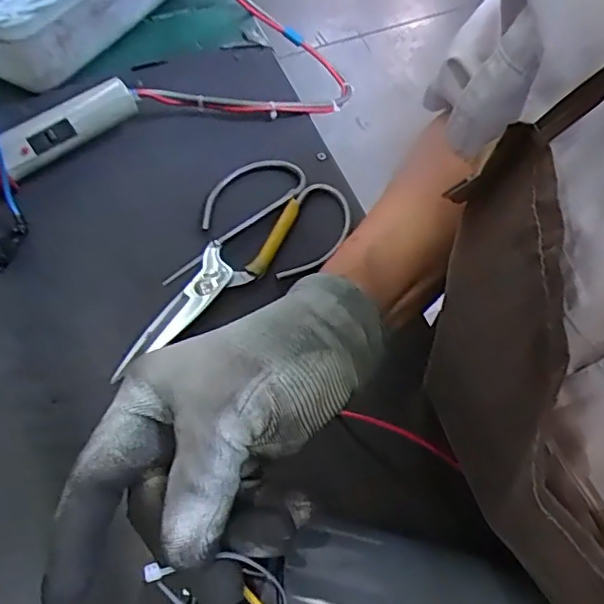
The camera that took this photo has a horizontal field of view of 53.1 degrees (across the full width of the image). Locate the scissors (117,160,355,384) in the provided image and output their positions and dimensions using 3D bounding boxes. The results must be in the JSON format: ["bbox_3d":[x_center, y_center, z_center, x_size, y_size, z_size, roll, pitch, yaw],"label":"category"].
[{"bbox_3d":[-0.054,-0.031,0.419,0.102,0.014,0.197,39,68,19],"label":"scissors"}]

